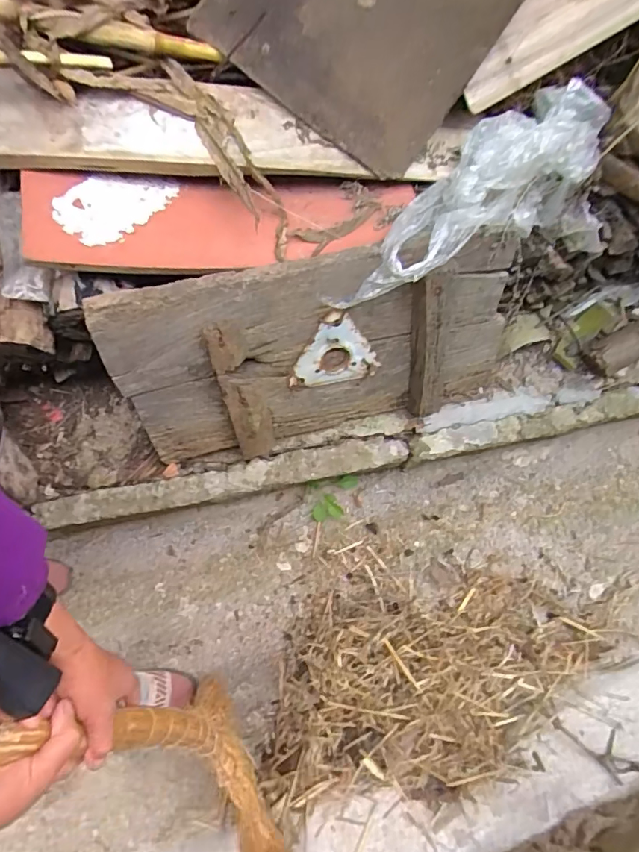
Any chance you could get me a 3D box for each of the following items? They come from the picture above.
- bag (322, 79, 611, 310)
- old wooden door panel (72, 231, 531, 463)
[{"bbox_3d":[0.247,-0.357,0.752,0.552,0.111,0.176,-42,76,-15],"label":"bag"},{"bbox_3d":[0.013,-0.114,0.840,0.684,0.370,0.057,-13,49,-8],"label":"old wooden door panel"}]

